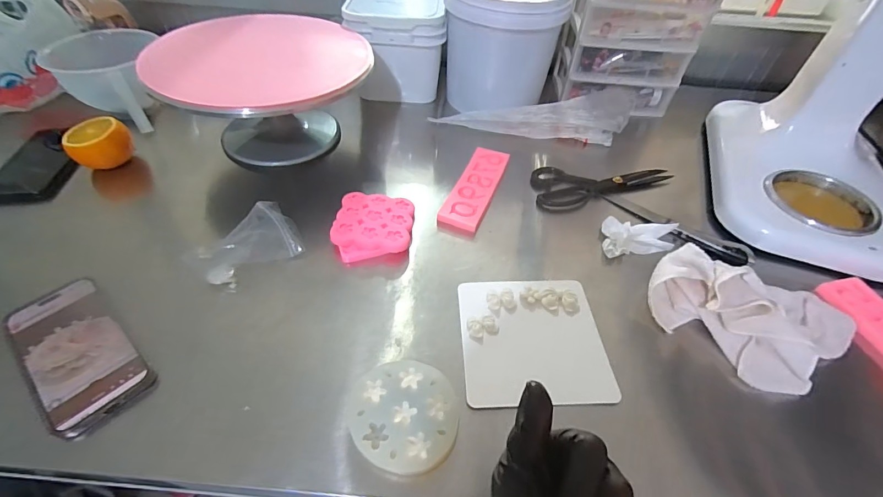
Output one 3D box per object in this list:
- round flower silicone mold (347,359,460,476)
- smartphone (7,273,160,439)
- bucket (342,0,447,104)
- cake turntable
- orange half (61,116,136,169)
[{"bbox_3d":[-0.033,0.143,0.345,0.093,0.009,0.092,2,48,-2],"label":"round flower silicone mold"},{"bbox_3d":[-0.343,0.097,0.372,0.157,0.018,0.075,37,56,24],"label":"smartphone"},{"bbox_3d":[-0.081,-0.371,0.716,0.165,0.143,0.160,0,48,-5],"label":"bucket"},{"bbox_3d":[-0.261,-0.244,0.605,0.273,0.138,0.236,-17,51,-18],"label":"cake turntable"},{"bbox_3d":[-0.471,-0.145,0.544,0.075,0.056,0.059,-33,58,-29],"label":"orange half"}]

